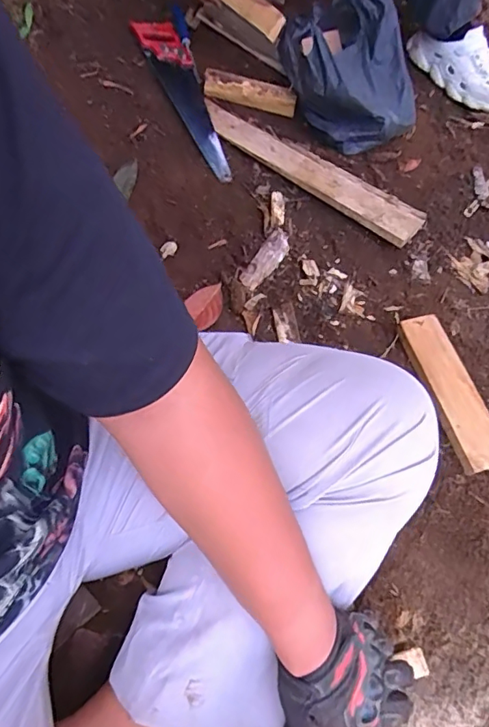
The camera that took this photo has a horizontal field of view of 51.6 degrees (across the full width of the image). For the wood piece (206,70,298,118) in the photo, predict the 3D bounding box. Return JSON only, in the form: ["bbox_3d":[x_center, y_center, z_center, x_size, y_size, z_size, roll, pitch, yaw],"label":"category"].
[{"bbox_3d":[0.012,-0.570,1.059,0.202,0.035,0.041,20,62,7],"label":"wood piece"}]

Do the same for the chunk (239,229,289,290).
[{"bbox_3d":[0.036,-0.173,0.838,0.041,0.011,0.135,29,63,12],"label":"chunk"}]

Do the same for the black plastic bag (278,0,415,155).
[{"bbox_3d":[0.208,-0.594,1.008,0.212,0.176,0.311,-28,66,-17],"label":"black plastic bag"}]

